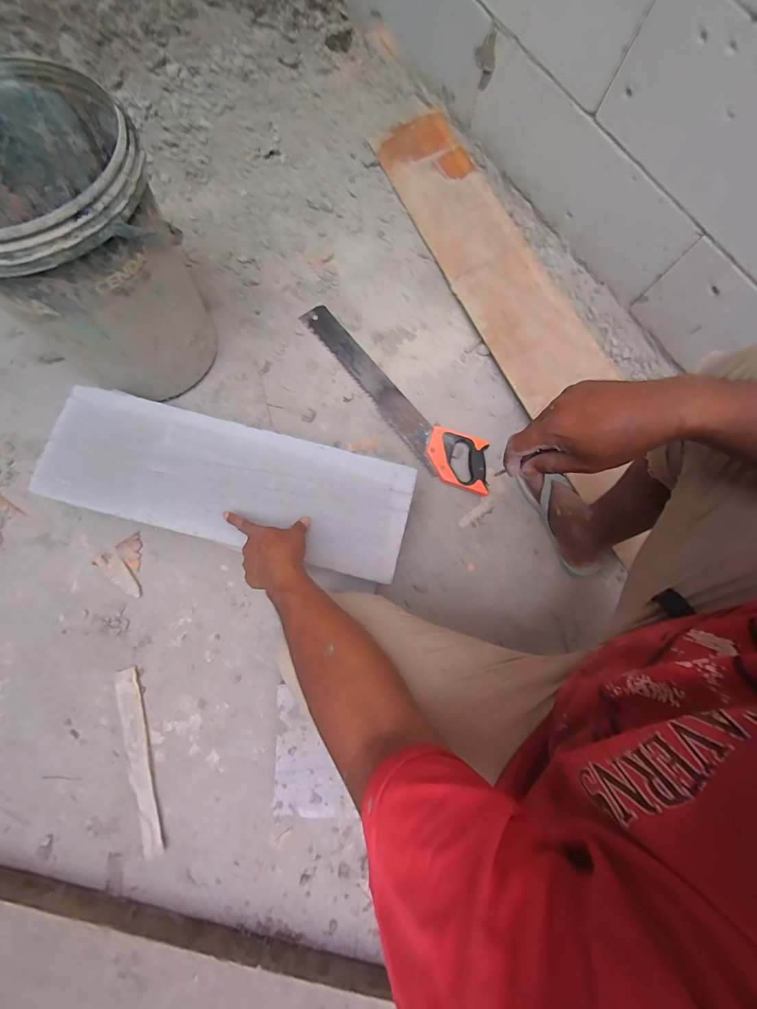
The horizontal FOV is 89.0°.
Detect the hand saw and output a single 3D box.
[{"bbox_3d":[0.026,-0.227,0.826,0.543,0.025,0.116,43,80,7],"label":"hand saw"}]

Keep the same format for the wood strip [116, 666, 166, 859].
[{"bbox_3d":[-0.418,0.441,0.668,0.041,0.013,0.295,-16,79,-5],"label":"wood strip"}]

